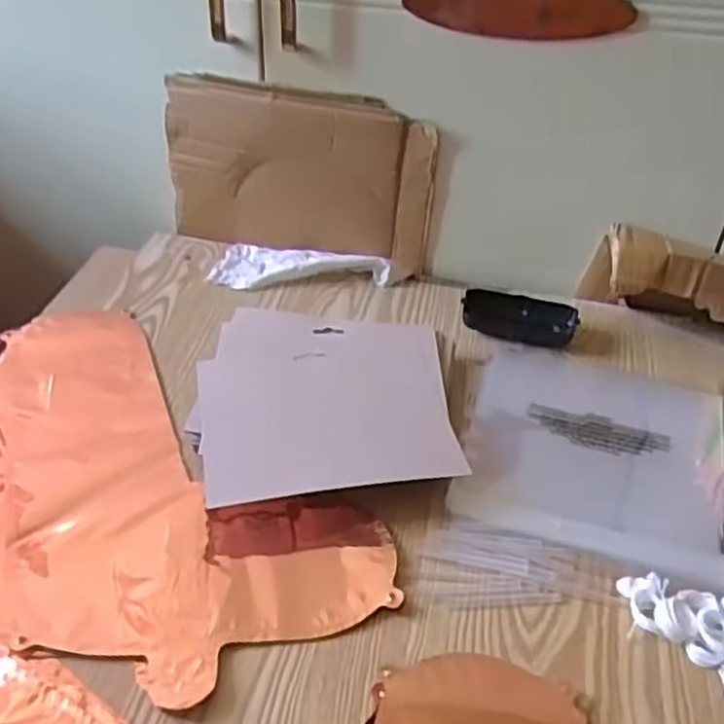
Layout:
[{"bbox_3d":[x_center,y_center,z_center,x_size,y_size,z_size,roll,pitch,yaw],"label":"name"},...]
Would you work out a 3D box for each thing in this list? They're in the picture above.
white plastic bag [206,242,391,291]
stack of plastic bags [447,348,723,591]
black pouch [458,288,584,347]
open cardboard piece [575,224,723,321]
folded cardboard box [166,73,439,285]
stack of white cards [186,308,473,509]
[{"bbox_3d":[-0.063,-0.103,0.793,0.182,0.024,0.075,8,38,6],"label":"white plastic bag"},{"bbox_3d":[0.189,0.067,0.605,0.205,0.008,0.228,14,39,14],"label":"stack of plastic bags"},{"bbox_3d":[0.152,-0.042,0.727,0.107,0.027,0.044,8,38,6],"label":"black pouch"},{"bbox_3d":[0.348,-0.068,0.725,0.251,0.080,0.069,10,39,8],"label":"open cardboard piece"},{"bbox_3d":[-0.067,-0.190,0.779,0.277,0.176,0.022,12,39,10],"label":"folded cardboard box"},{"bbox_3d":[-0.035,0.022,0.629,0.200,0.035,0.209,-5,39,-10],"label":"stack of white cards"}]

